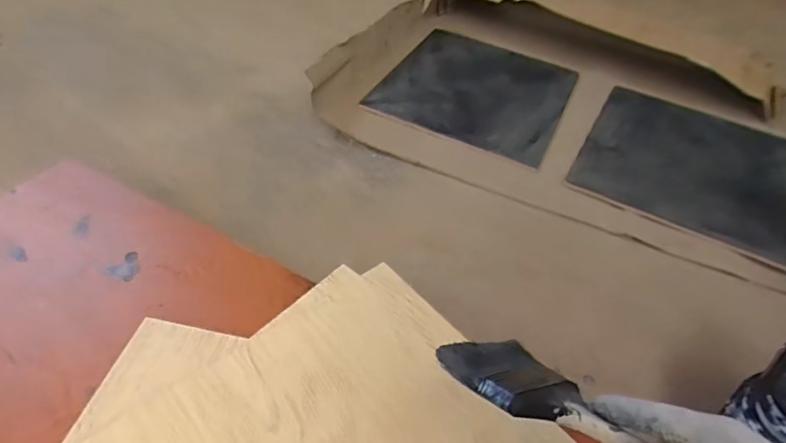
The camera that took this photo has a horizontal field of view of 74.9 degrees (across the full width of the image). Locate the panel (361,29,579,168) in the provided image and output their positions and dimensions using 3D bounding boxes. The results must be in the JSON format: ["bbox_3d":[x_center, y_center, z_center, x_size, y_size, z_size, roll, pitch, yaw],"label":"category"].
[{"bbox_3d":[0.222,-0.357,1.345,0.441,0.013,0.476,20,48,14],"label":"panel"}]

